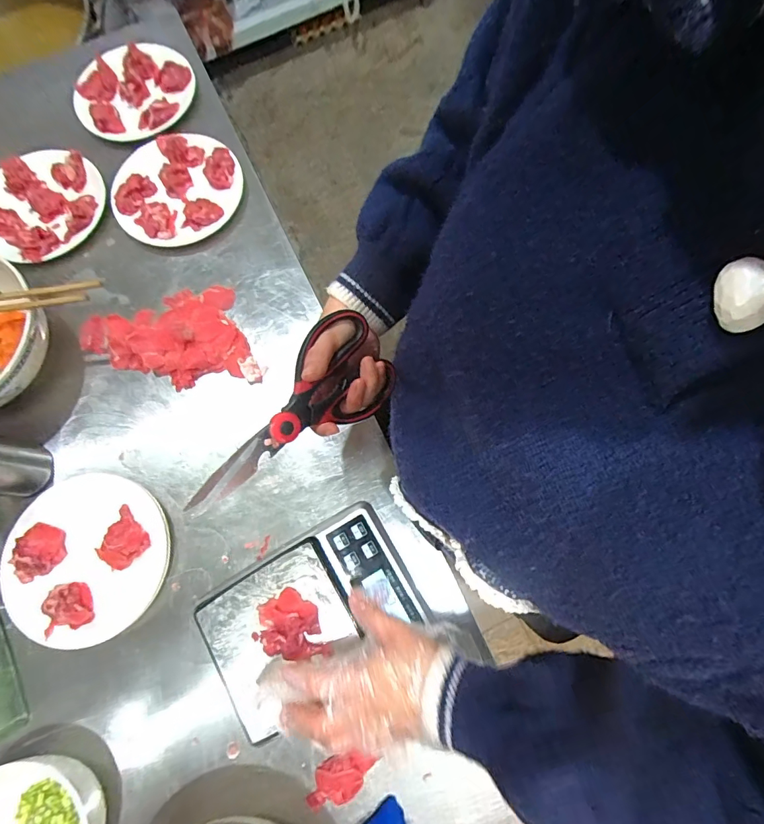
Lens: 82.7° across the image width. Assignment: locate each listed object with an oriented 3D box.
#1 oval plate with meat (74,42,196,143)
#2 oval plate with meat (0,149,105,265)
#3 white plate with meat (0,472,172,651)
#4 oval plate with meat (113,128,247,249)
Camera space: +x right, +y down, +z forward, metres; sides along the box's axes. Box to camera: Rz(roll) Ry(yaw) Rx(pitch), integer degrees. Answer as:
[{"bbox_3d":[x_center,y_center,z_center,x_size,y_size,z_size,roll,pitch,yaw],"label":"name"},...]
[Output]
[{"bbox_3d":[-0.367,-0.479,0.648,0.168,0.029,0.160,-3,76,1],"label":"oval plate with meat"},{"bbox_3d":[-0.468,-0.286,0.587,0.171,0.022,0.173,-35,77,-7],"label":"oval plate with meat"},{"bbox_3d":[-0.320,0.155,0.467,0.167,0.030,0.171,0,76,2],"label":"white plate with meat"},{"bbox_3d":[-0.271,-0.305,0.588,0.159,0.024,0.178,30,79,9],"label":"oval plate with meat"}]

